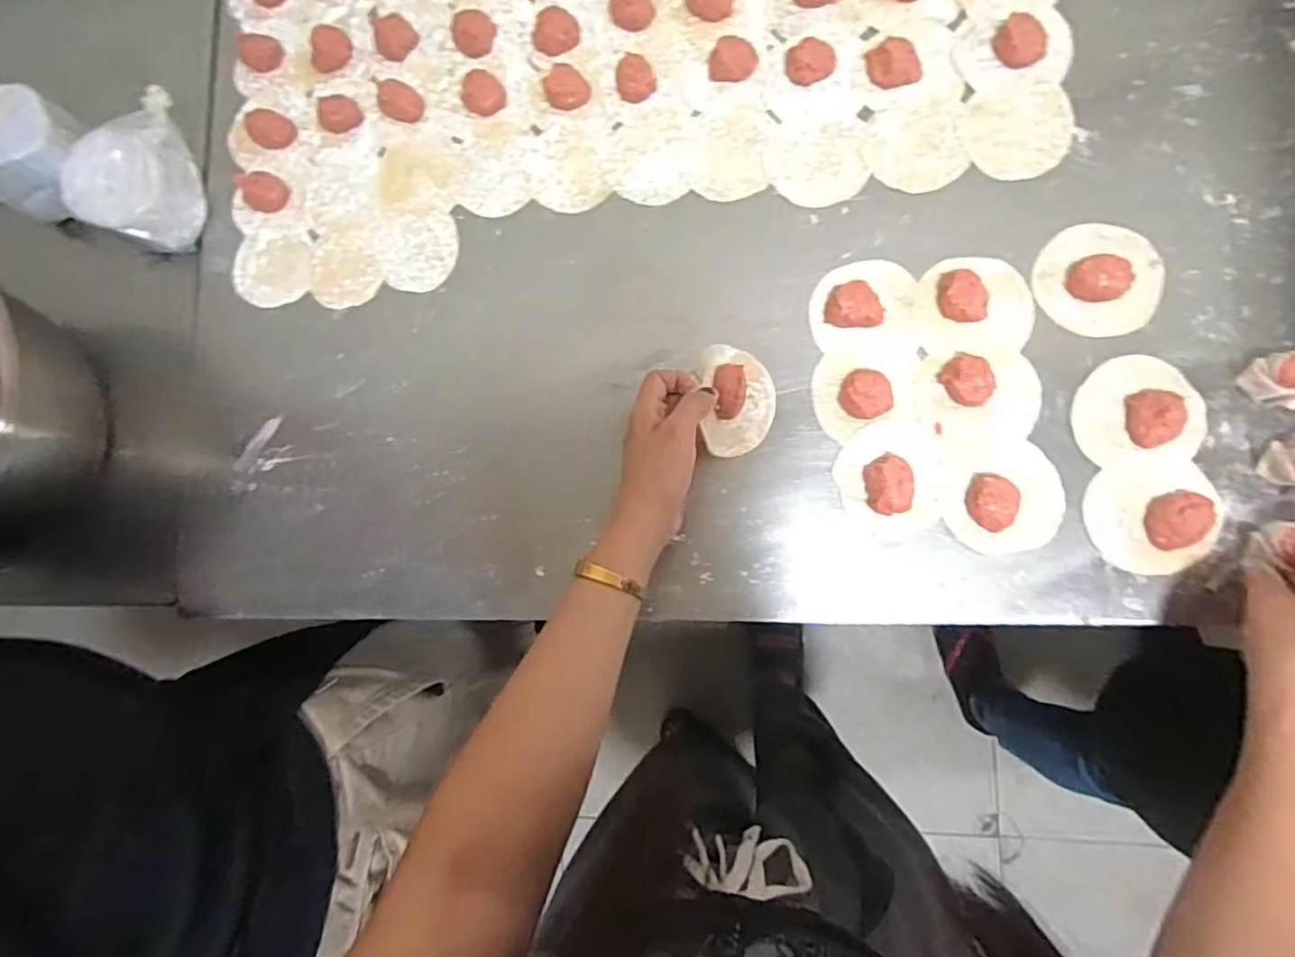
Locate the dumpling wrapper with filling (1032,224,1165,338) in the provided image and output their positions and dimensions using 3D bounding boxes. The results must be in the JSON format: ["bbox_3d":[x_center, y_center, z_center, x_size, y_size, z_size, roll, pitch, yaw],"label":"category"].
[{"bbox_3d":[0.323,-0.143,0.466,0.082,0.016,0.080,-1,85,7],"label":"dumpling wrapper with filling"}]

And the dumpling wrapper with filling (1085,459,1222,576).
[{"bbox_3d":[0.344,0.026,0.443,0.081,0.018,0.076,-1,85,7],"label":"dumpling wrapper with filling"}]

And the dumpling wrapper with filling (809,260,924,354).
[{"bbox_3d":[0.163,-0.130,0.485,0.078,0.019,0.068,0,85,7],"label":"dumpling wrapper with filling"}]

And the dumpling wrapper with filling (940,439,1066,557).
[{"bbox_3d":[0.251,0.012,0.458,0.080,0.020,0.078,-9,84,6],"label":"dumpling wrapper with filling"}]

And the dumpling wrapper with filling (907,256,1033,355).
[{"bbox_3d":[0.237,-0.128,0.473,0.081,0.019,0.071,-2,85,7],"label":"dumpling wrapper with filling"}]

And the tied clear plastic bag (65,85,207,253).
[{"bbox_3d":[-0.427,-0.264,0.561,0.099,0.054,0.130,17,87,8],"label":"tied clear plastic bag"}]

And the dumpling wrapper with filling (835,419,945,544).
[{"bbox_3d":[0.176,0.001,0.469,0.072,0.017,0.085,-17,83,6],"label":"dumpling wrapper with filling"}]

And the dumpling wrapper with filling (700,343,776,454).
[{"bbox_3d":[0.067,-0.060,0.480,0.052,0.036,0.082,-3,85,7],"label":"dumpling wrapper with filling"}]

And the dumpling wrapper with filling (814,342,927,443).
[{"bbox_3d":[0.162,-0.067,0.477,0.078,0.017,0.066,-7,84,7],"label":"dumpling wrapper with filling"}]

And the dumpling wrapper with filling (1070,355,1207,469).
[{"bbox_3d":[0.340,-0.049,0.450,0.080,0.021,0.073,-7,84,7],"label":"dumpling wrapper with filling"}]

